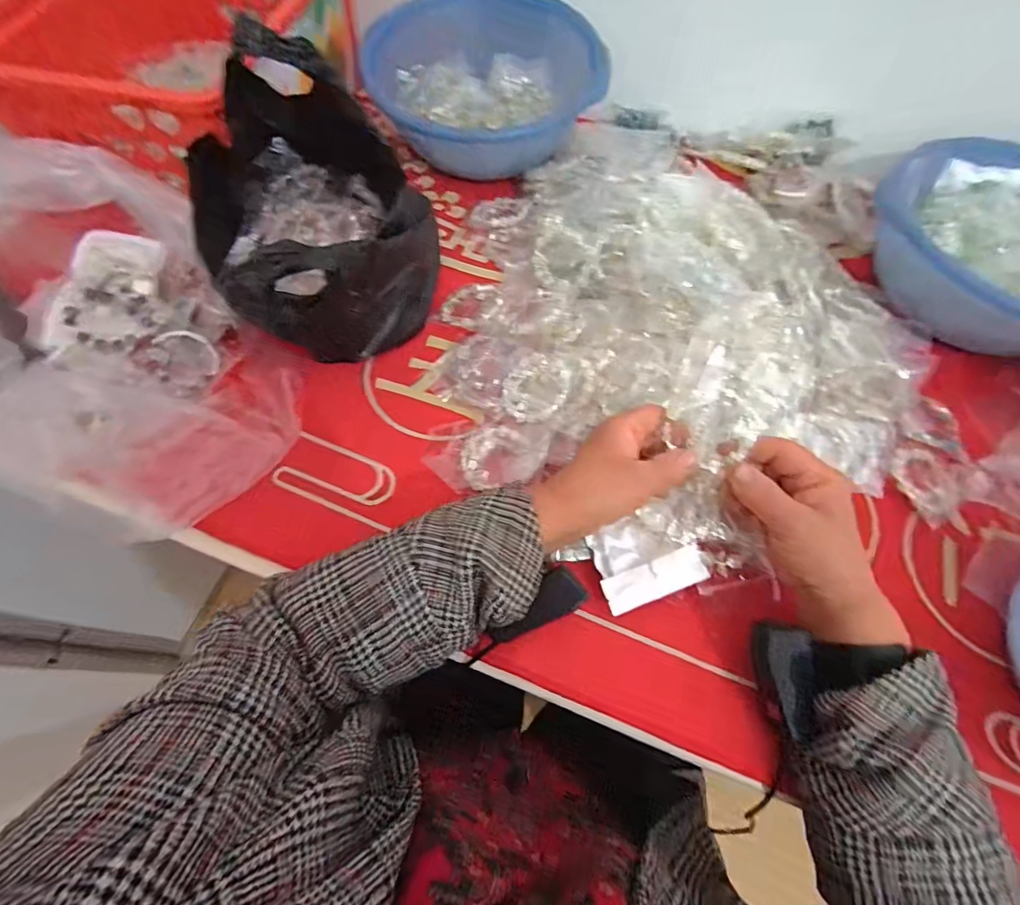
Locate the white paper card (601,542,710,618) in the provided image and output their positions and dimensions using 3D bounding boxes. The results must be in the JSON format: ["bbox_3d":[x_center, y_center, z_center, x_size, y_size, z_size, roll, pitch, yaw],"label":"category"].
[{"bbox_3d":[0.107,0.092,0.334,0.079,0.004,0.025,-19,80,-8],"label":"white paper card"}]

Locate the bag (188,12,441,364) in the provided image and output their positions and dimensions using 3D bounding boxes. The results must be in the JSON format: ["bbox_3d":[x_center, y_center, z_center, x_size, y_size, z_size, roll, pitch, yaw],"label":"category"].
[{"bbox_3d":[-0.157,-0.192,0.374,0.203,0.189,0.187,39,67,15],"label":"bag"}]

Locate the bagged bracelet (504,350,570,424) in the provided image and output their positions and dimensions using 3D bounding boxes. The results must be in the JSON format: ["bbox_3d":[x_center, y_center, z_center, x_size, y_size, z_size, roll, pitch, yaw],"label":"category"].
[{"bbox_3d":[0.025,-0.055,0.395,0.057,0.022,0.063,1,71,25],"label":"bagged bracelet"}]

